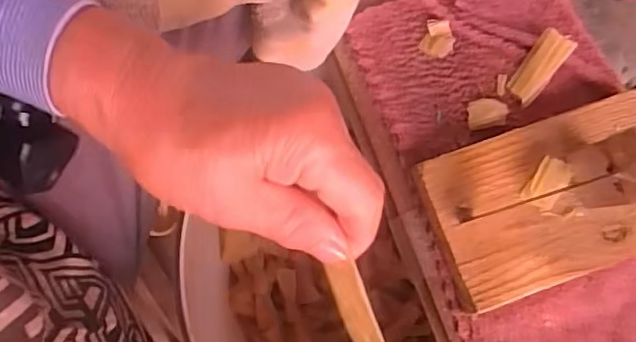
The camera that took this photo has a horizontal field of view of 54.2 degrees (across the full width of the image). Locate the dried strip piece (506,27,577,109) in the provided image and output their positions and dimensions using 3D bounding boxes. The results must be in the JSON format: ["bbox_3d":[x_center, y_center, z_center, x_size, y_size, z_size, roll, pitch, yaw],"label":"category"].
[{"bbox_3d":[0.135,-0.063,0.378,0.019,0.004,0.047,37,94,8],"label":"dried strip piece"}]

